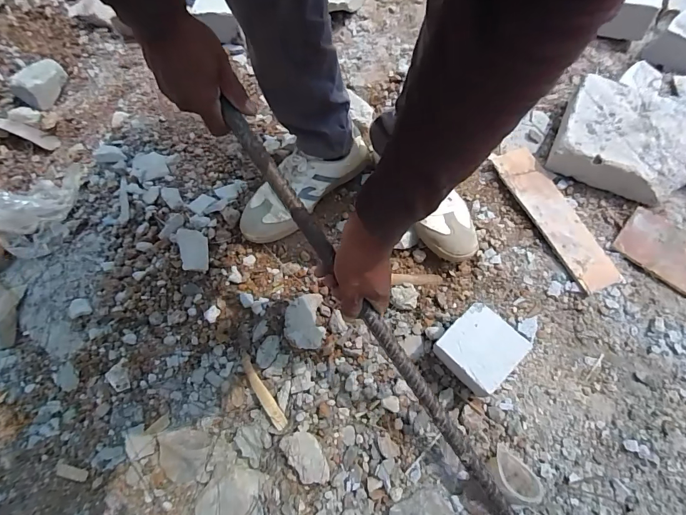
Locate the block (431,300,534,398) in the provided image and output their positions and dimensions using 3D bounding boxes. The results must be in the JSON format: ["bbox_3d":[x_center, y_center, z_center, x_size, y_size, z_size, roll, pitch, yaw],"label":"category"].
[{"bbox_3d":[0.199,0.137,0.575,0.101,0.075,0.098,-39,70,-14],"label":"block"}]

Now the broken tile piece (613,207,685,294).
[{"bbox_3d":[0.557,-0.010,0.664,0.152,0.014,0.115,37,72,17],"label":"broken tile piece"}]

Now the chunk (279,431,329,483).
[{"bbox_3d":[-0.052,0.286,0.555,0.046,0.021,0.078,-36,69,-13],"label":"chunk"}]

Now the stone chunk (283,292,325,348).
[{"bbox_3d":[-0.063,0.103,0.638,0.062,0.030,0.091,-1,65,2],"label":"stone chunk"}]

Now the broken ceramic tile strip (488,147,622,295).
[{"bbox_3d":[0.374,-0.077,0.701,0.078,0.024,0.298,-21,66,-7],"label":"broken ceramic tile strip"}]

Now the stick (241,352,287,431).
[{"bbox_3d":[-0.128,0.205,0.599,0.020,0.021,0.132,-34,68,-12],"label":"stick"}]

